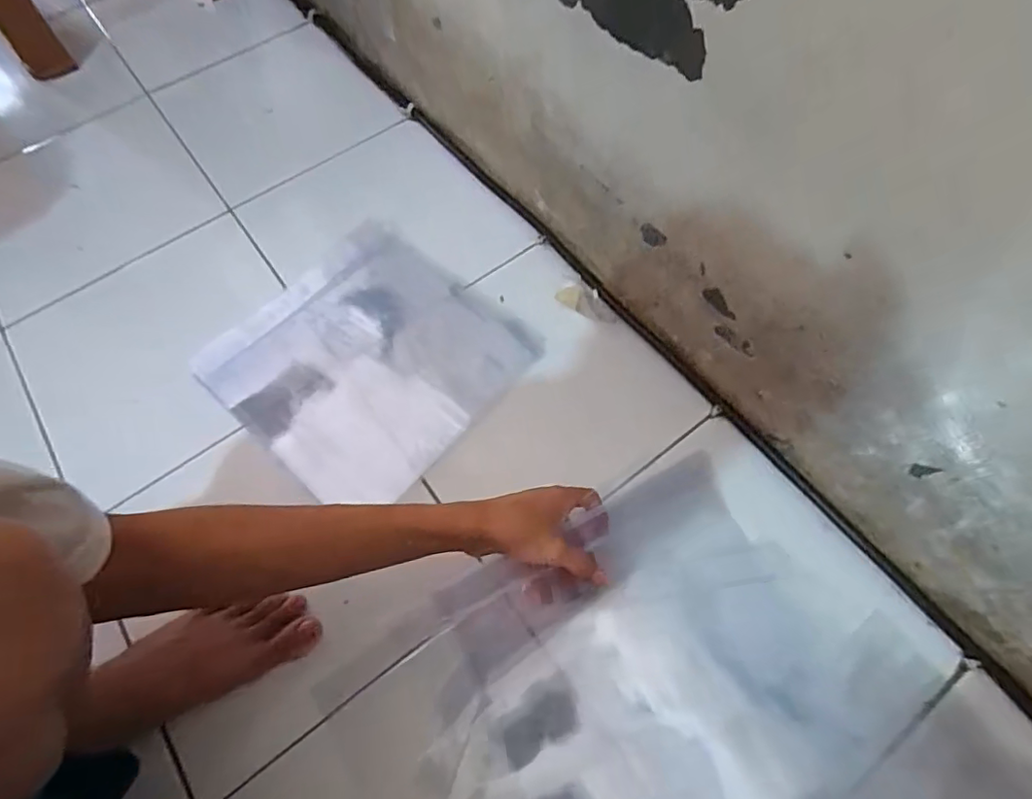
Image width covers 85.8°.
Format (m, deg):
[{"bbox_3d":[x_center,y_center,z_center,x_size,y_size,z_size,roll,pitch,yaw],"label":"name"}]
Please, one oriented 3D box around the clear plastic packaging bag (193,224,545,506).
[{"bbox_3d":[-0.163,-0.048,0.613,0.277,0.022,0.276,39,72,18],"label":"clear plastic packaging bag"}]

